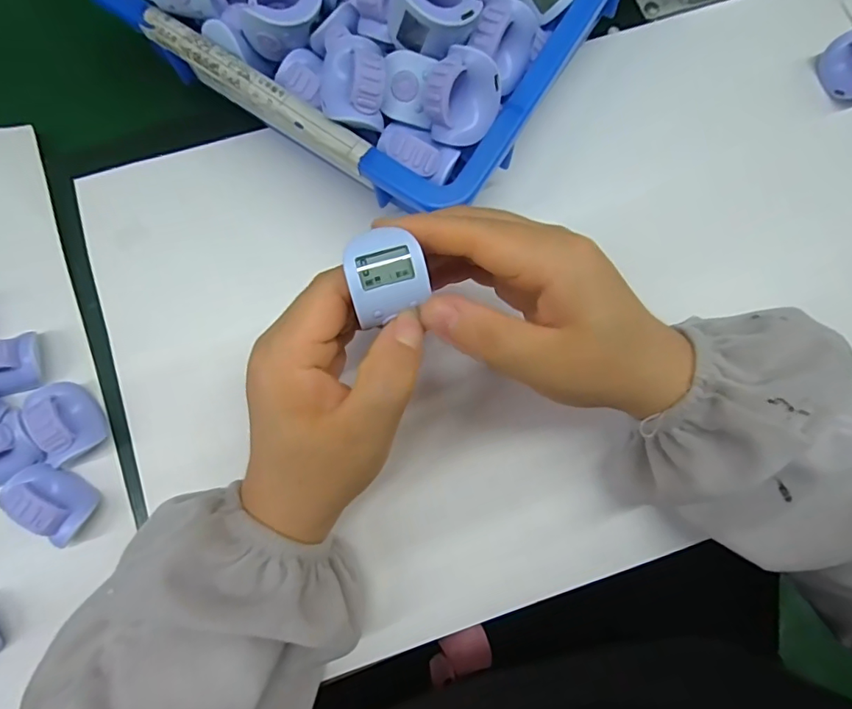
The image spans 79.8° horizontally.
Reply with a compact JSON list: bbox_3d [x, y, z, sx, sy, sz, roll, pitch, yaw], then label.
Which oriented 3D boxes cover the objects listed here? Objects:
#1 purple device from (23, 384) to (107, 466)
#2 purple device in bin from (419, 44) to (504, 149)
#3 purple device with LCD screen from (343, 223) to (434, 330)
[{"bbox_3d":[-0.189,0.033,0.263,0.023,0.030,0.041,-27,80,-6],"label":"purple device"},{"bbox_3d":[0.017,-0.123,0.245,0.038,0.026,0.038,-1,118,-2],"label":"purple device in bin"},{"bbox_3d":[-0.015,-0.032,0.202,0.028,0.017,0.034,-18,106,-2],"label":"purple device with LCD screen"}]

